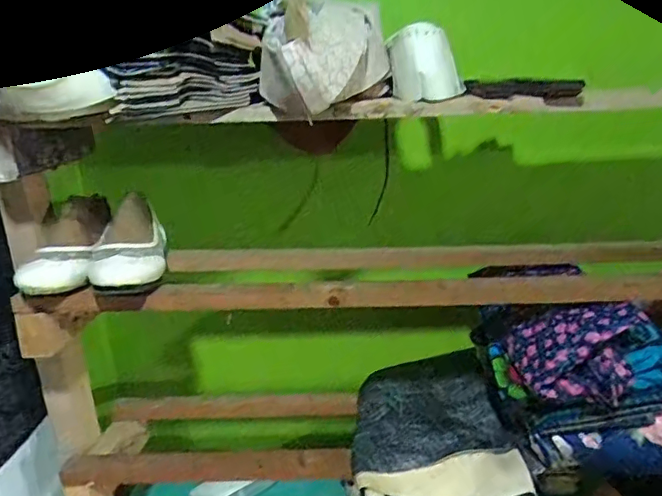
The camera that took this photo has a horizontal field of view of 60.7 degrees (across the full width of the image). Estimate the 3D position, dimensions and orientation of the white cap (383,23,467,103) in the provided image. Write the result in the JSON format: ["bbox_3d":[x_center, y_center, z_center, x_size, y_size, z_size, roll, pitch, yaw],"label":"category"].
[{"bbox_3d":[0.105,-0.203,0.623,0.082,0.074,0.082,3,14,10],"label":"white cap"}]

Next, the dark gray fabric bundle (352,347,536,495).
[{"bbox_3d":[0.139,0.282,0.809,0.214,0.161,0.282,0,13,-1],"label":"dark gray fabric bundle"}]

